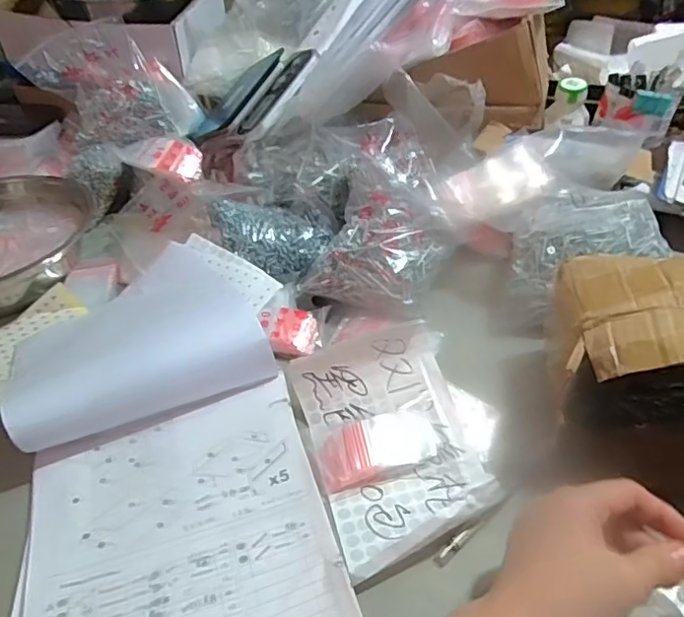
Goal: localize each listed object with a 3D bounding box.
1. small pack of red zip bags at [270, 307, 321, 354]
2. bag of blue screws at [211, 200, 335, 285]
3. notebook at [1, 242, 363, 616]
[{"bbox_3d":[-0.046,0.023,0.577,0.045,0.016,0.048,-5,45,0],"label":"small pack of red zip bags"},{"bbox_3d":[-0.081,-0.084,0.651,0.117,0.054,0.098,21,45,23],"label":"bag of blue screws"},{"bbox_3d":[-0.147,0.108,0.455,0.222,0.041,0.431,-17,42,-15],"label":"notebook"}]

